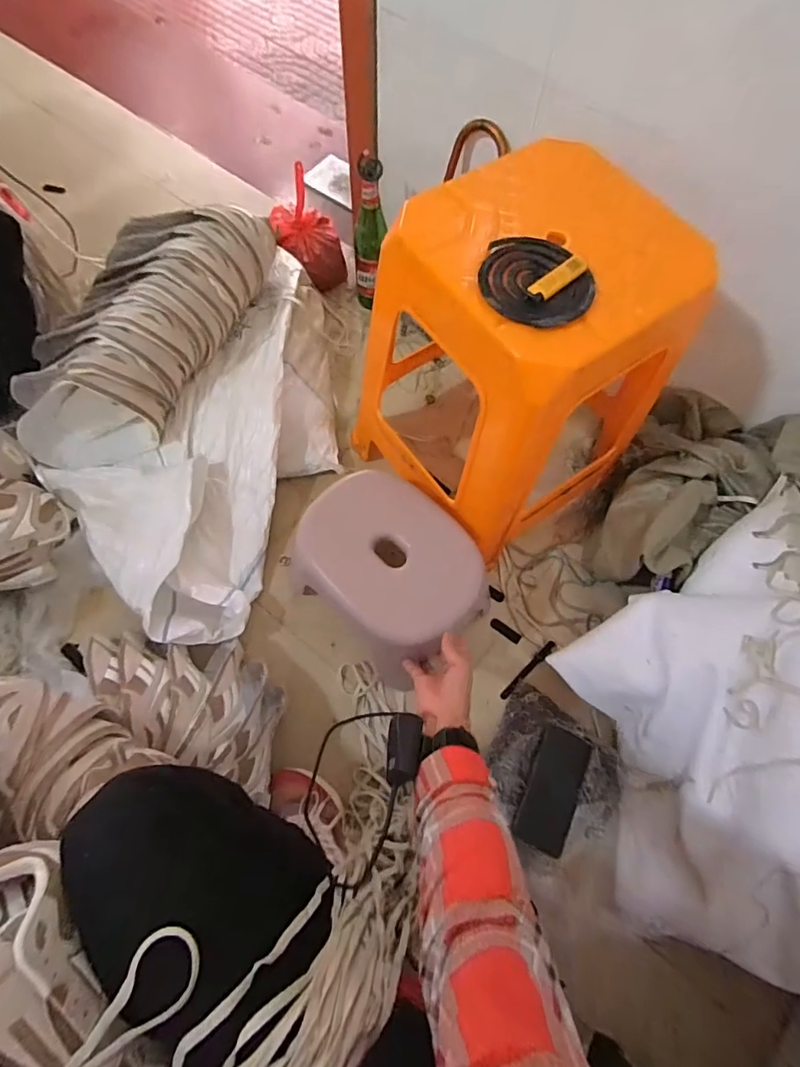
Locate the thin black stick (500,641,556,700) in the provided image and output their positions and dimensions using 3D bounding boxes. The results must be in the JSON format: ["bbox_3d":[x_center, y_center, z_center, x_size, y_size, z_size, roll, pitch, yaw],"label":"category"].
[{"bbox_3d":[0.216,0.229,0.837,0.015,0.013,0.128,43,73,13],"label":"thin black stick"}]

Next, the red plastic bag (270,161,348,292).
[{"bbox_3d":[-0.204,-0.659,1.113,0.124,0.166,0.196,-25,72,-11],"label":"red plastic bag"}]

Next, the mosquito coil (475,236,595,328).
[{"bbox_3d":[0.143,-0.264,0.519,0.116,0.012,0.112,1,69,-2],"label":"mosquito coil"}]

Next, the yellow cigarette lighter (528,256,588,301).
[{"bbox_3d":[0.159,-0.258,0.502,0.069,0.010,0.020,-39,75,-15],"label":"yellow cigarette lighter"}]

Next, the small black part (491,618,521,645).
[{"bbox_3d":[0.181,0.167,0.858,0.060,0.005,0.020,35,71,-5],"label":"small black part"}]

